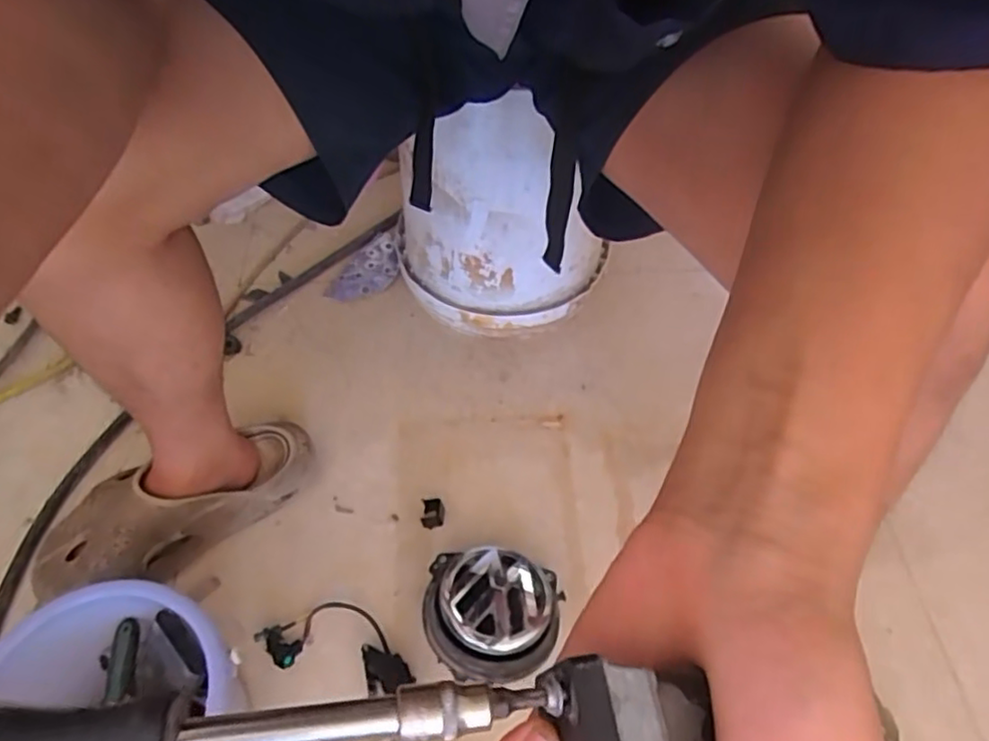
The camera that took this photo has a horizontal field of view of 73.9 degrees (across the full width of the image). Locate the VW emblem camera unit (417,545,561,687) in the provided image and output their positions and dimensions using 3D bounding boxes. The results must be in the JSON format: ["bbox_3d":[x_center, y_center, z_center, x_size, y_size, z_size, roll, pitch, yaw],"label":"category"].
[{"bbox_3d":[-0.005,0.245,0.656,0.133,0.073,0.121,0,54,0],"label":"VW emblem camera unit"}]

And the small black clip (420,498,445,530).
[{"bbox_3d":[-0.071,0.163,0.753,0.026,0.011,0.036,0,54,-1],"label":"small black clip"}]

